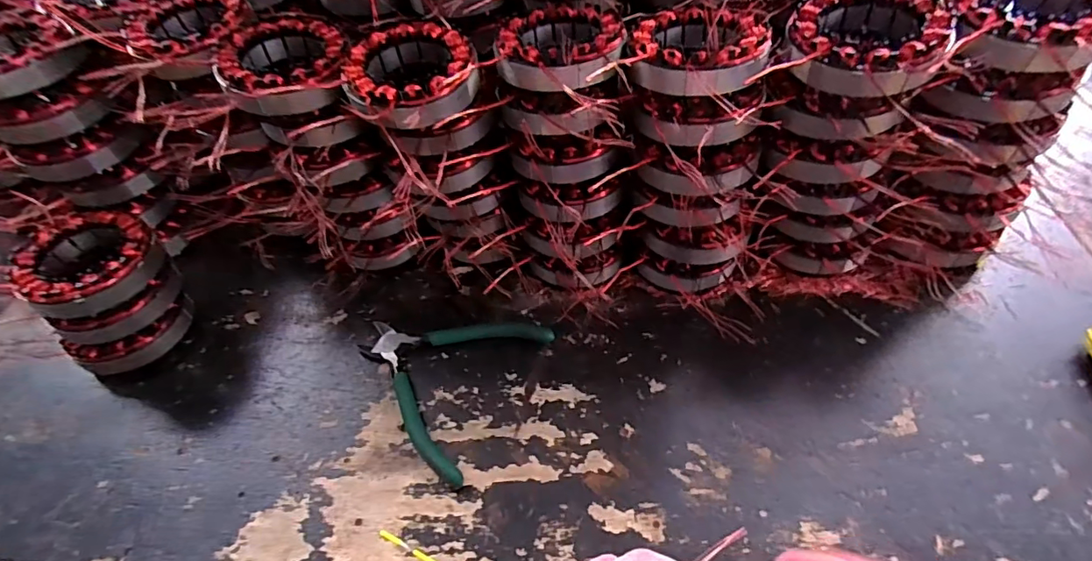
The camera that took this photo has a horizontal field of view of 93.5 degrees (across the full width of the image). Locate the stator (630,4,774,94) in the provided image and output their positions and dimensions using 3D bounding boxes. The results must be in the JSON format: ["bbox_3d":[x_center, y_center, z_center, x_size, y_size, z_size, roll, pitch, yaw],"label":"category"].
[{"bbox_3d":[0.098,-0.151,0.327,0.081,0.023,0.086,-3,51,4],"label":"stator"}]

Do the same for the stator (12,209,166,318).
[{"bbox_3d":[-0.337,-0.012,0.380,0.079,0.038,0.082,-3,51,4],"label":"stator"}]

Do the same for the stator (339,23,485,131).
[{"bbox_3d":[-0.089,-0.134,0.343,0.083,0.029,0.089,-3,51,4],"label":"stator"}]

